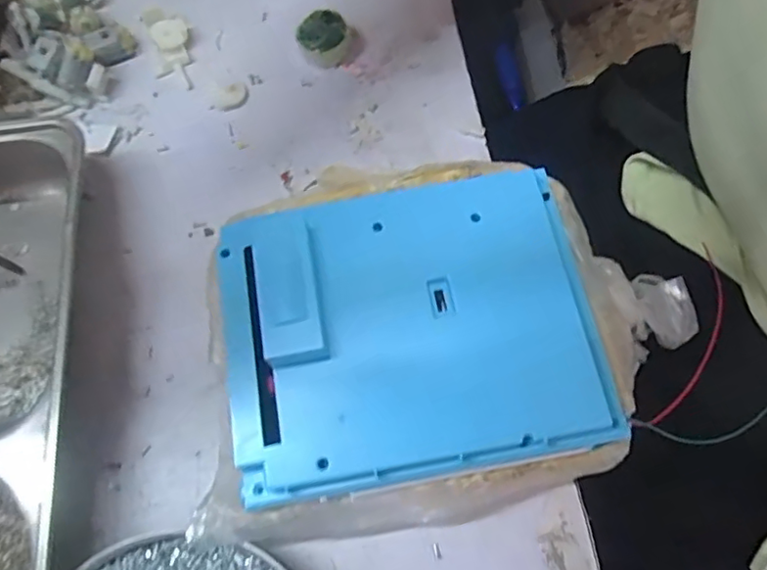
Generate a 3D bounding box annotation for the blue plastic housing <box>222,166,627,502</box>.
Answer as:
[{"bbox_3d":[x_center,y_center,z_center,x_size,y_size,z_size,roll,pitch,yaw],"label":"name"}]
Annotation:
[{"bbox_3d":[0.010,0.014,0.251,0.154,0.015,0.128,-10,68,-5],"label":"blue plastic housing"}]

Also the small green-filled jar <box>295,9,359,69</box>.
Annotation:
[{"bbox_3d":[-0.035,-0.153,0.363,0.036,0.020,0.029,-8,70,-2],"label":"small green-filled jar"}]

